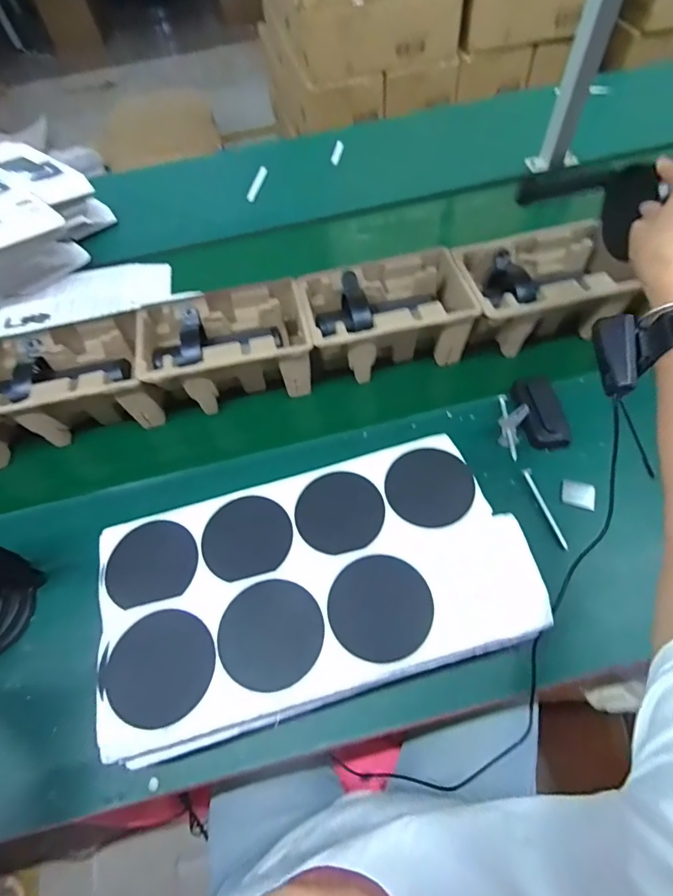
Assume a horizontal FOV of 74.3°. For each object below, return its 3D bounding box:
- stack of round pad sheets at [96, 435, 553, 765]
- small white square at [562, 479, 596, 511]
[{"bbox_3d":[-0.025,0.129,0.451,0.399,0.064,0.214,-16,53,-5],"label":"stack of round pad sheets"},{"bbox_3d":[0.297,0.057,0.545,0.039,0.005,0.037,15,59,12],"label":"small white square"}]

